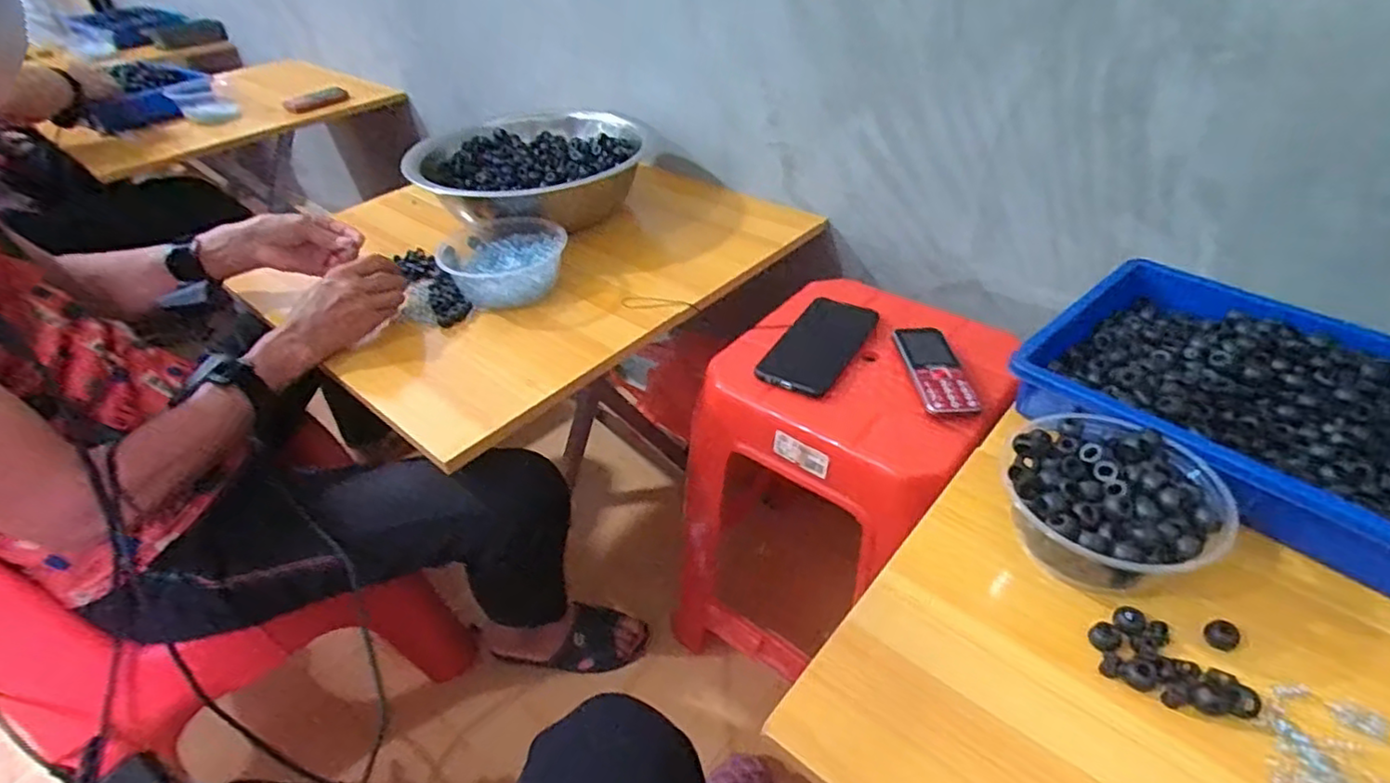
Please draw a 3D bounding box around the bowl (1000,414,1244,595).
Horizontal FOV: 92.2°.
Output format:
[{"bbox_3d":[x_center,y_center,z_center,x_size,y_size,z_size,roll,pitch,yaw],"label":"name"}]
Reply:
[{"bbox_3d":[0.272,0.081,0.452,0.126,0.062,0.130,-25,44,-24],"label":"bowl"}]

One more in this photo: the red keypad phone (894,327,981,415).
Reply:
[{"bbox_3d":[0.239,-0.025,0.665,0.052,0.012,0.132,-4,39,0],"label":"red keypad phone"}]

